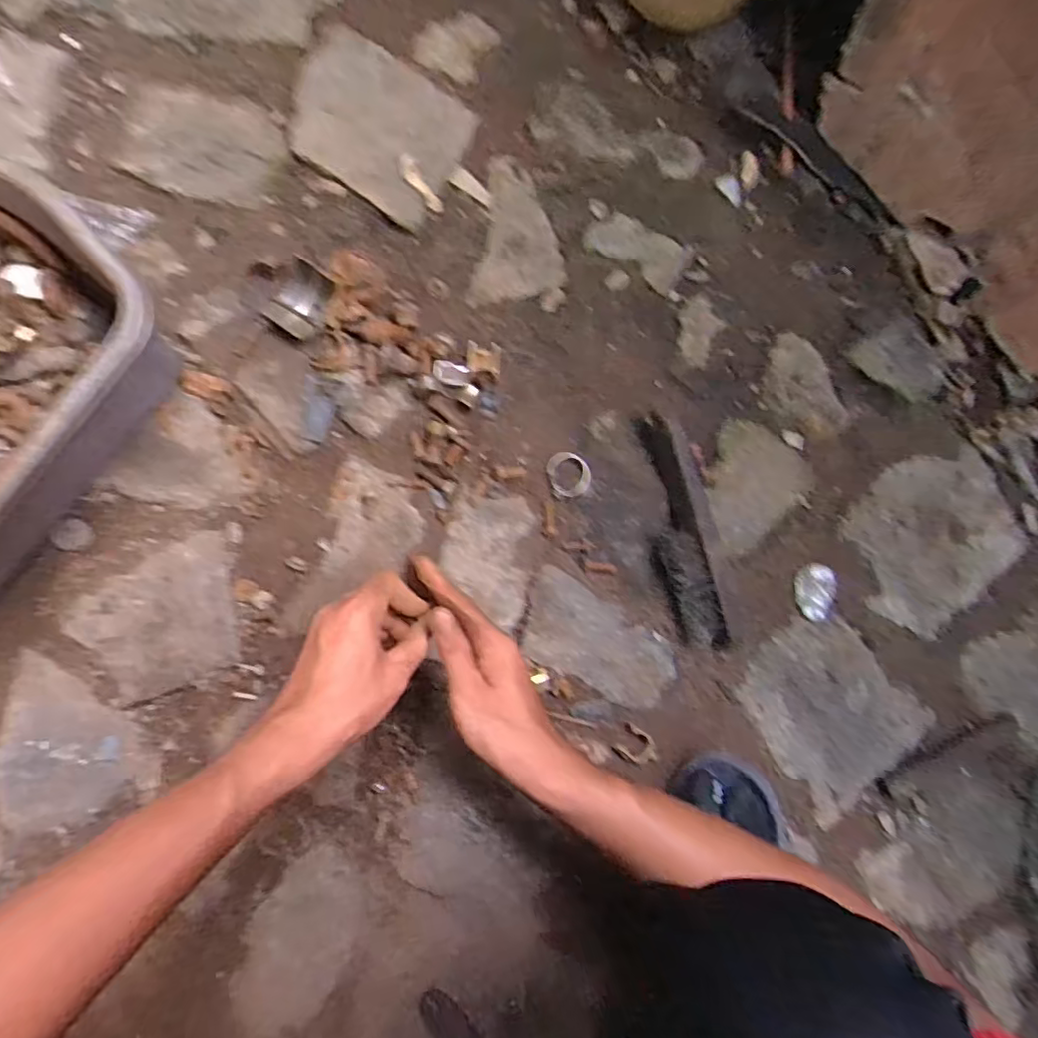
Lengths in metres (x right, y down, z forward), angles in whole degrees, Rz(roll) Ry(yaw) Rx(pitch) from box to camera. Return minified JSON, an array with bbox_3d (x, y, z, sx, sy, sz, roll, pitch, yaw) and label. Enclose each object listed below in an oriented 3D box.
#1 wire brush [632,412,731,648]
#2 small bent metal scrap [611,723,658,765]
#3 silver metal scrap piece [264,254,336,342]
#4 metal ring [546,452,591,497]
[{"bbox_3d":[0.151,0.009,0.576,0.058,0.040,0.233,-15,86,-8],"label":"wire brush"},{"bbox_3d":[0.109,0.211,0.560,0.037,0.008,0.030,33,81,-2],"label":"small bent metal scrap"},{"bbox_3d":[-0.206,-0.206,0.569,0.053,0.030,0.062,37,81,-2],"label":"silver metal scrap piece"},{"bbox_3d":[0.048,-0.043,0.588,0.038,0.008,0.045,-23,87,-9],"label":"metal ring"}]

